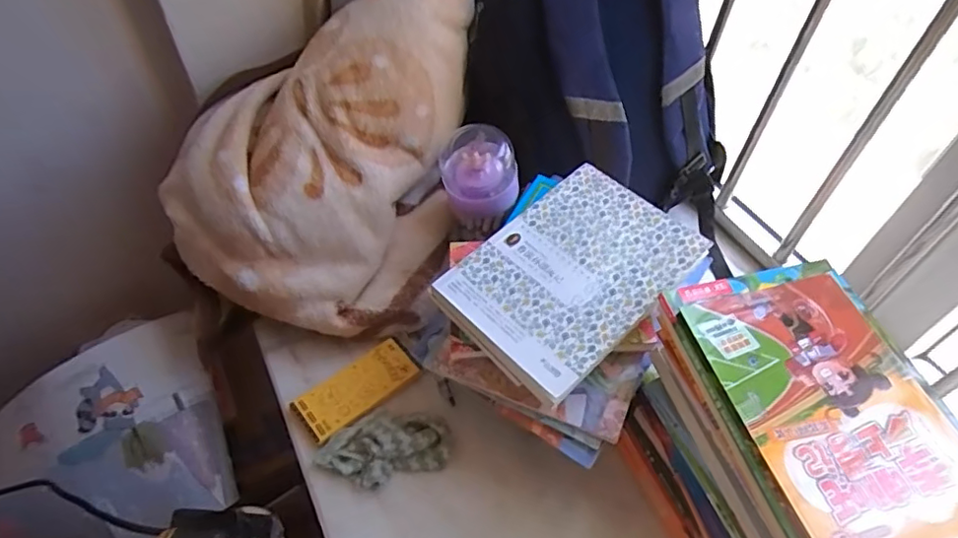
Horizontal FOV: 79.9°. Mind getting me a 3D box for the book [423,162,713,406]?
[{"bbox_3d":[0.087,0.003,0.538,0.218,0.012,0.156,-38,64,-18],"label":"book"}]

